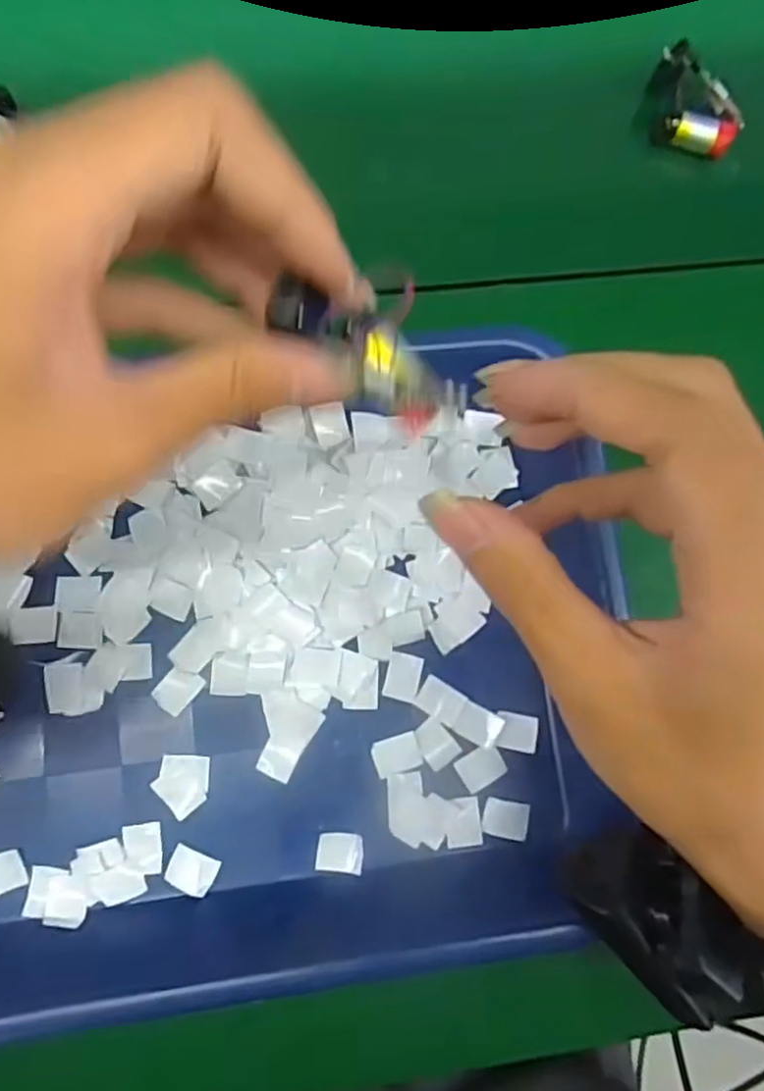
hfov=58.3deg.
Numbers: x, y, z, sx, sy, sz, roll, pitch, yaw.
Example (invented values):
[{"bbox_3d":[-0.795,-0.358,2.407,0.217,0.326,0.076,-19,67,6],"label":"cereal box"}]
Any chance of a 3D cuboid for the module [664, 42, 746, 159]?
[{"bbox_3d":[0.157,-0.221,0.346,0.053,0.019,0.035,37,82,0],"label":"module"}]

